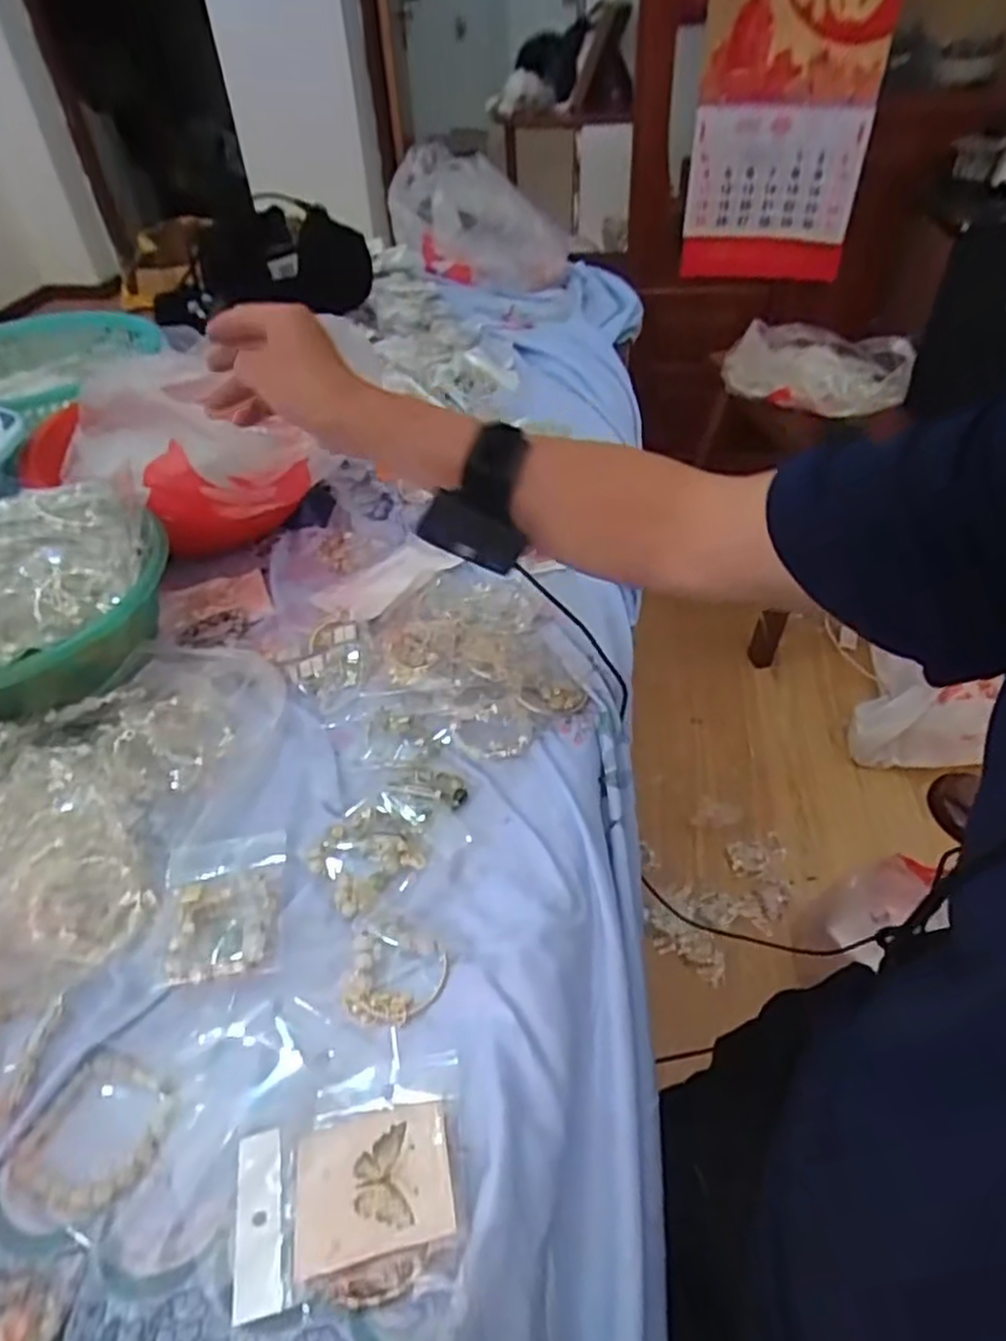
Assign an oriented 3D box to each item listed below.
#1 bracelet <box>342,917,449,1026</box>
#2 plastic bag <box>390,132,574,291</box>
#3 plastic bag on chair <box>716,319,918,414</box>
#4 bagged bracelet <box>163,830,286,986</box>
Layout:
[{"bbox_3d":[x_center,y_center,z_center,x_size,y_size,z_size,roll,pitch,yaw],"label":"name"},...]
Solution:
[{"bbox_3d":[-0.057,0.162,0.401,0.053,0.004,0.057,-2,44,1],"label":"bracelet"},{"bbox_3d":[-0.042,-0.822,1.297,0.303,0.187,0.317,-1,44,3],"label":"plastic bag"},{"bbox_3d":[0.608,-0.600,1.439,0.334,0.130,0.228,14,46,17],"label":"plastic bag on chair"},{"bbox_3d":[-0.167,0.136,0.431,0.072,0.008,0.092,-8,44,-5],"label":"bagged bracelet"}]

